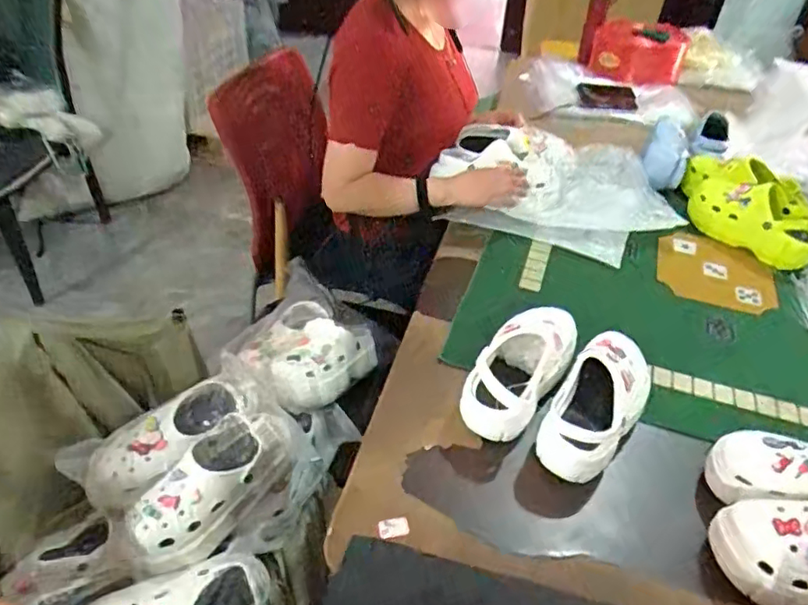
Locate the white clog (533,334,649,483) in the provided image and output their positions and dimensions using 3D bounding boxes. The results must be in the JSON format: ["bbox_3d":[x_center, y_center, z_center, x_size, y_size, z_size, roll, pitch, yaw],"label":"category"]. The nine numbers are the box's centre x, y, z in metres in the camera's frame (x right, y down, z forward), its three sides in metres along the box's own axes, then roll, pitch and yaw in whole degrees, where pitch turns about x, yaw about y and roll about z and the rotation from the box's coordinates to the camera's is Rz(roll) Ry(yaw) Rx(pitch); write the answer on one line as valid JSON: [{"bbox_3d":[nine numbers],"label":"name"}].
[{"bbox_3d":[0.275,0.140,0.847,0.103,0.116,0.234,27,45,25],"label":"white clog"}]

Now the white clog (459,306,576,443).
[{"bbox_3d":[0.169,0.094,0.884,0.108,0.087,0.221,25,45,23],"label":"white clog"}]

